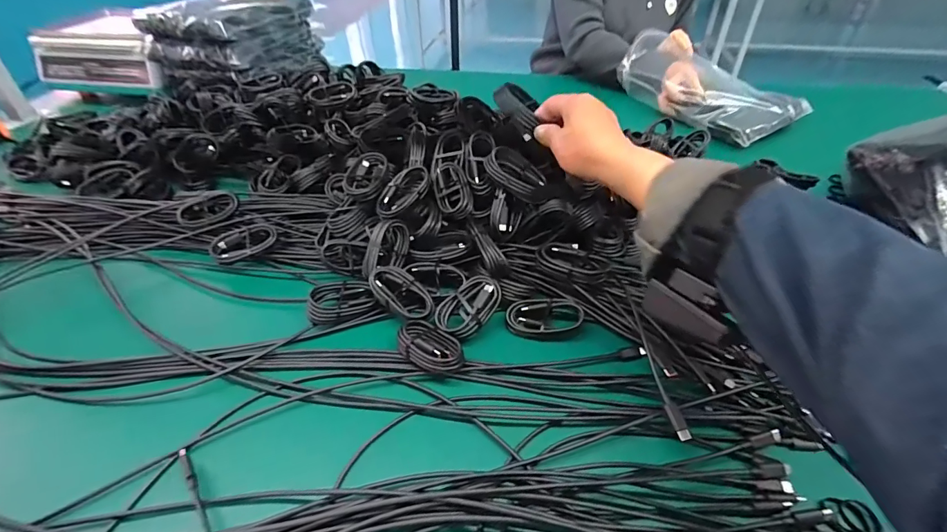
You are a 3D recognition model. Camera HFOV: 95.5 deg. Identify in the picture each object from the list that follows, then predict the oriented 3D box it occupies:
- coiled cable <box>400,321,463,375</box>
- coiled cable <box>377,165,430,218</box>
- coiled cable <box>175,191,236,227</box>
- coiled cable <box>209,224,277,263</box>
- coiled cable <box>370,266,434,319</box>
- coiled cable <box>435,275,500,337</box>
[{"bbox_3d":[-0.039,0.072,0.393,0.067,0.021,0.042,25,46,27],"label":"coiled cable"},{"bbox_3d":[-0.081,-0.086,0.495,0.043,0.012,0.080,28,63,14],"label":"coiled cable"},{"bbox_3d":[-0.333,-0.074,0.538,0.065,0.017,0.046,-27,47,-28],"label":"coiled cable"},{"bbox_3d":[-0.268,-0.026,0.504,0.071,0.019,0.046,-23,45,-25],"label":"coiled cable"},{"bbox_3d":[-0.074,0.029,0.438,0.072,0.021,0.040,40,55,15],"label":"coiled cable"},{"bbox_3d":[-0.005,0.037,0.421,0.069,0.019,0.044,-32,50,-27],"label":"coiled cable"}]

